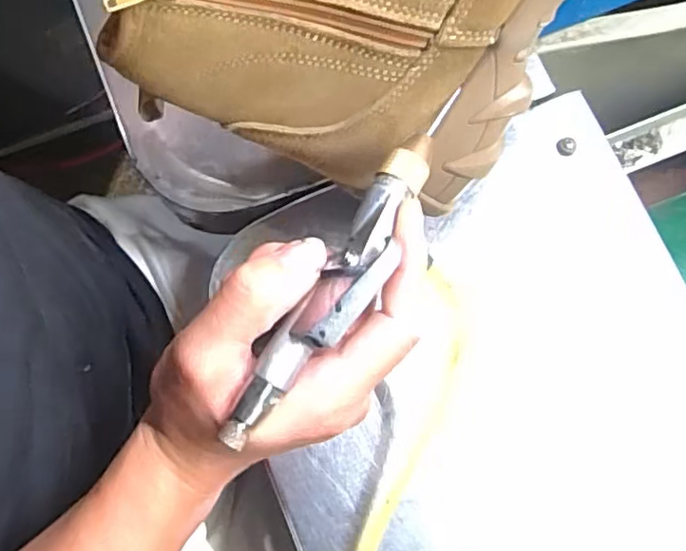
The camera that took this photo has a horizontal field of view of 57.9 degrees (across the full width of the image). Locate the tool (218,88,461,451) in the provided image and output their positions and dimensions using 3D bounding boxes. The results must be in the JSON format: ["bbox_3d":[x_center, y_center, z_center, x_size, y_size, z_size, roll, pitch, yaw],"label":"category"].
[{"bbox_3d":[0.006,-0.007,0.219,0.022,0.031,0.146,31,73,6],"label":"tool"}]

